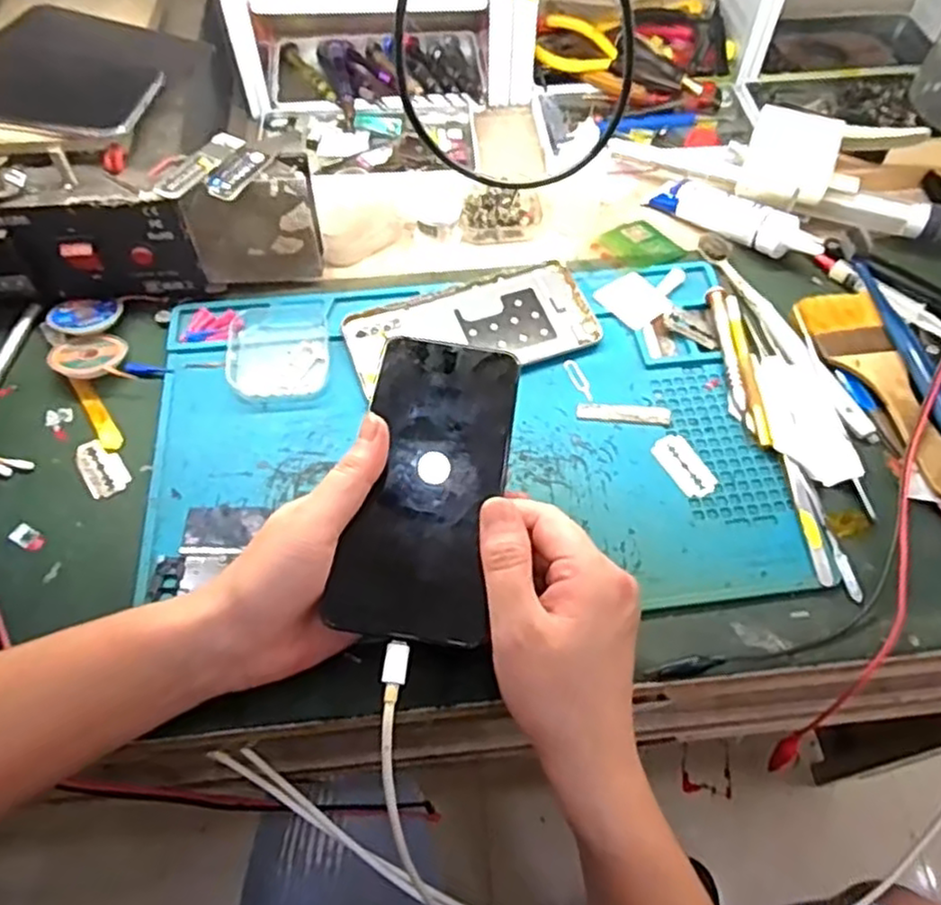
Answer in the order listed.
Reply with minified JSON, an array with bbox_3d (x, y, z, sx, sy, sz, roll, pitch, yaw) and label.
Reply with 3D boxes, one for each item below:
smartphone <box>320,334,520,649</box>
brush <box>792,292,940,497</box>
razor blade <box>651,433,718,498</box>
[{"bbox_3d":[-0.019,0.012,0.353,0.070,0.015,0.156,9,64,4],"label":"smartphone"},{"bbox_3d":[0.253,-0.040,0.452,0.056,0.009,0.161,-4,58,-3],"label":"brush"},{"bbox_3d":[0.129,0.007,0.431,0.023,0.004,0.044,-25,62,-16],"label":"razor blade"}]

